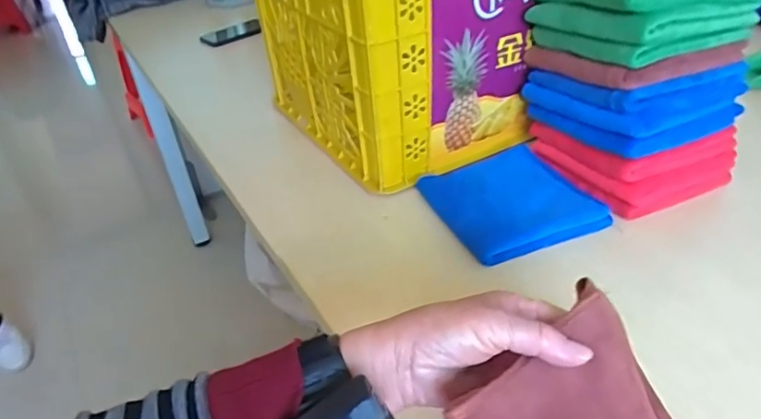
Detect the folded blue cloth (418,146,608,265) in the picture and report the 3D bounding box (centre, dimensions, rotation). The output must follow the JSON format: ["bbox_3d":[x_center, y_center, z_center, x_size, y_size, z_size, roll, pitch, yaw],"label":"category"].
[{"bbox_3d":[0.148,-0.013,0.652,0.169,0.023,0.165,-14,38,-16],"label":"folded blue cloth"}]

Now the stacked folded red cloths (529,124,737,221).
[{"bbox_3d":[0.303,-0.082,0.686,0.175,0.055,0.190,-19,39,-22],"label":"stacked folded red cloths"}]

